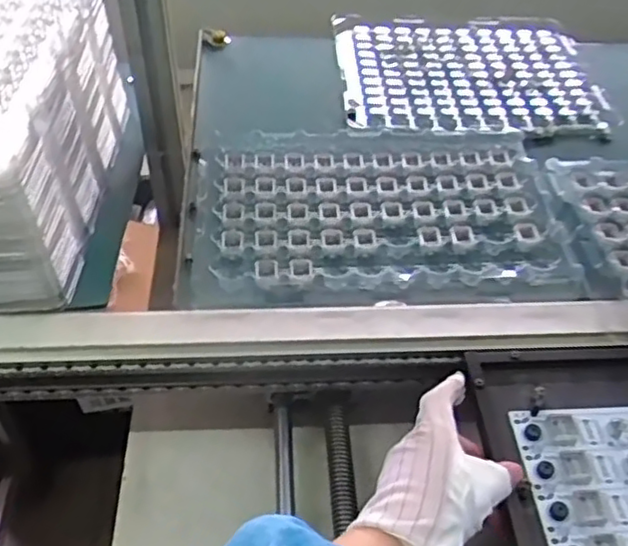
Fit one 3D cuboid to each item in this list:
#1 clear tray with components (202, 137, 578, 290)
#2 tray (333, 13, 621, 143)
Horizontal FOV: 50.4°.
[{"bbox_3d":[0.064,-0.060,0.635,0.327,0.022,0.190,0,45,-3],"label":"clear tray with components"},{"bbox_3d":[0.183,-0.244,0.804,0.301,0.025,0.242,0,45,-3],"label":"tray"}]

